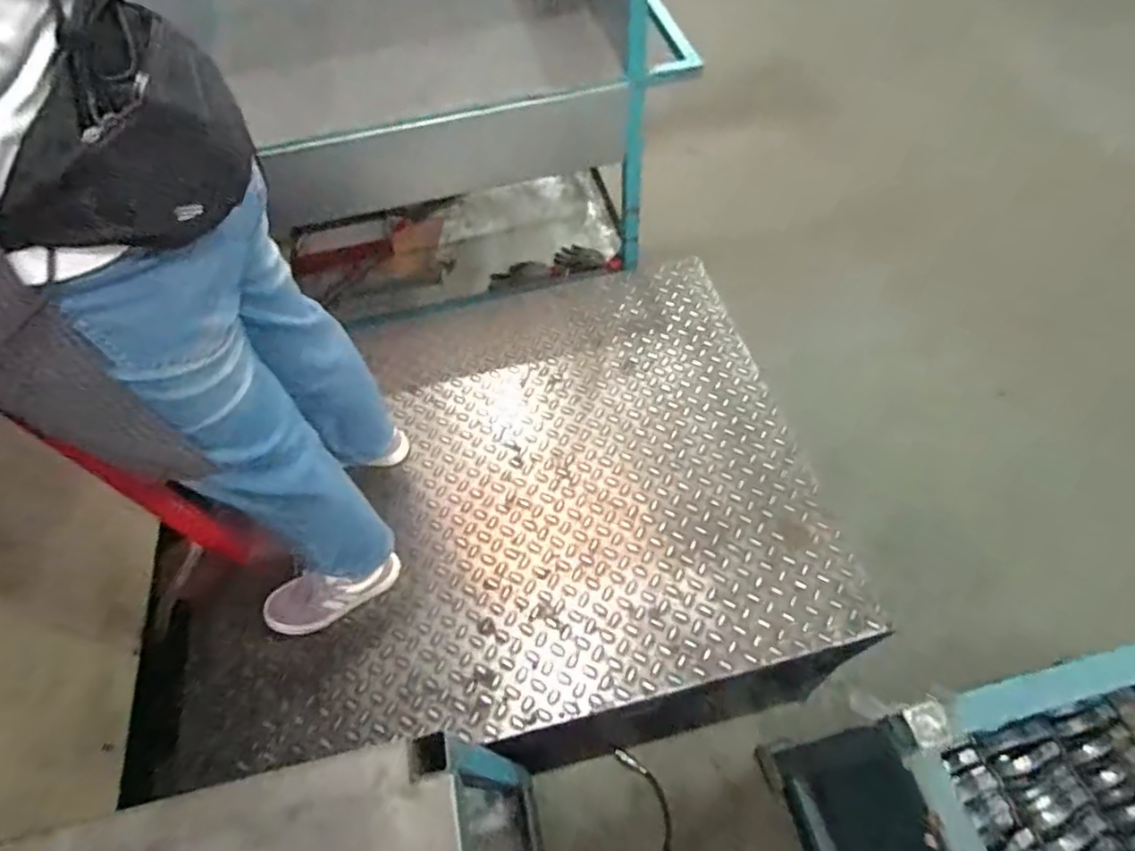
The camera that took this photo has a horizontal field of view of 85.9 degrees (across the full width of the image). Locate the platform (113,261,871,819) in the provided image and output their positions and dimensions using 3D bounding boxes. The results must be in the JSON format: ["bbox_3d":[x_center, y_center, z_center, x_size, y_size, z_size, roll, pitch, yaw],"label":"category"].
[{"bbox_3d":[-0.167,0.206,1.406,1.324,0.316,1.065,-13,57,-4],"label":"platform"}]

